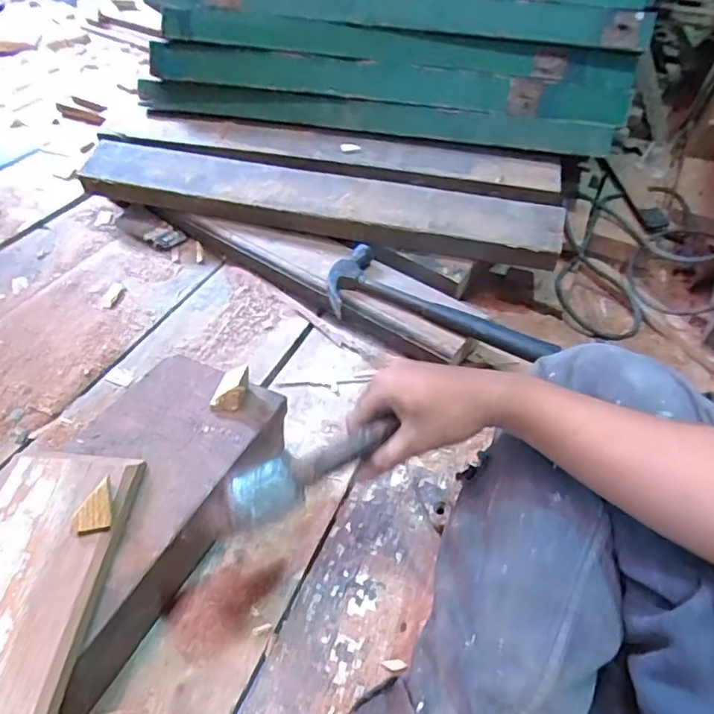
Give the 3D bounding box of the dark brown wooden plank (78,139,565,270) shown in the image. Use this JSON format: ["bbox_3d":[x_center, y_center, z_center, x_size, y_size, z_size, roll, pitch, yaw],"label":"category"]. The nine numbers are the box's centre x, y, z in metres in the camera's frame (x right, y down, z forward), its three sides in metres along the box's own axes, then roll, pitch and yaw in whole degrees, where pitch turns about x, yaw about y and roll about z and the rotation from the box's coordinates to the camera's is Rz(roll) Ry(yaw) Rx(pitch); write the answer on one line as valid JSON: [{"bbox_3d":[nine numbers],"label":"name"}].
[{"bbox_3d":[-0.073,-0.242,0.867,0.752,0.047,0.108,12,61,11],"label":"dark brown wooden plank"}]

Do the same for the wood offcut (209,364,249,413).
[{"bbox_3d":[-0.127,0.031,0.566,0.036,0.030,0.037,1,42,-4],"label":"wood offcut"}]

